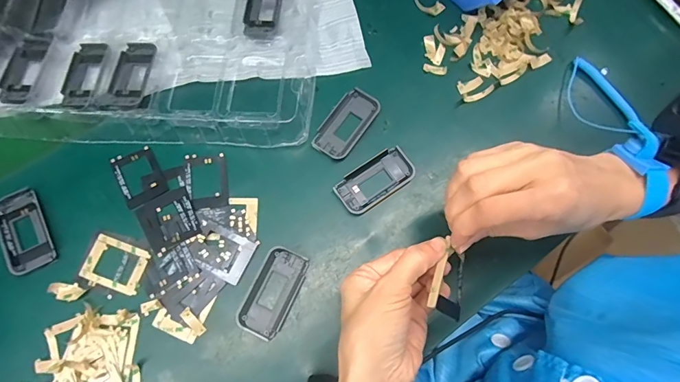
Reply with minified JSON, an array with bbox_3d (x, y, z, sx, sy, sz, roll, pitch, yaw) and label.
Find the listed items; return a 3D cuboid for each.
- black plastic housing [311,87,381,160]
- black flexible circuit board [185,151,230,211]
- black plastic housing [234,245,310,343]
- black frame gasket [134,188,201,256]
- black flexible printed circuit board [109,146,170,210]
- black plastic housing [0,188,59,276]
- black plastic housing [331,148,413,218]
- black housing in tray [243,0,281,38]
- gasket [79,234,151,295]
[{"bbox_3d":[0.006,-0.067,0.391,0.039,0.006,0.077,34,74,10],"label":"black plastic housing"},{"bbox_3d":[-0.128,-0.010,0.375,0.039,0.004,0.057,-9,72,-4],"label":"black flexible circuit board"},{"bbox_3d":[-0.059,0.087,0.345,0.040,0.009,0.076,24,73,7],"label":"black plastic housing"},{"bbox_3d":[-0.157,0.026,0.361,0.049,0.004,0.050,-26,74,-9],"label":"black frame gasket"},{"bbox_3d":[-0.192,-0.015,0.376,0.040,0.004,0.056,-27,74,-10],"label":"black flexible printed circuit board"},{"bbox_3d":[-0.285,0.036,0.356,0.039,0.007,0.078,-28,74,-10],"label":"black plastic housing"},{"bbox_3d":[0.034,-0.010,0.376,0.075,0.010,0.040,-32,75,-11],"label":"black plastic housing"},{"bbox_3d":[-0.082,-0.196,0.422,0.035,0.009,0.074,7,72,1],"label":"black housing in tray"},{"bbox_3d":[-0.201,0.066,0.352,0.053,0.004,0.040,19,72,5],"label":"gasket"}]

